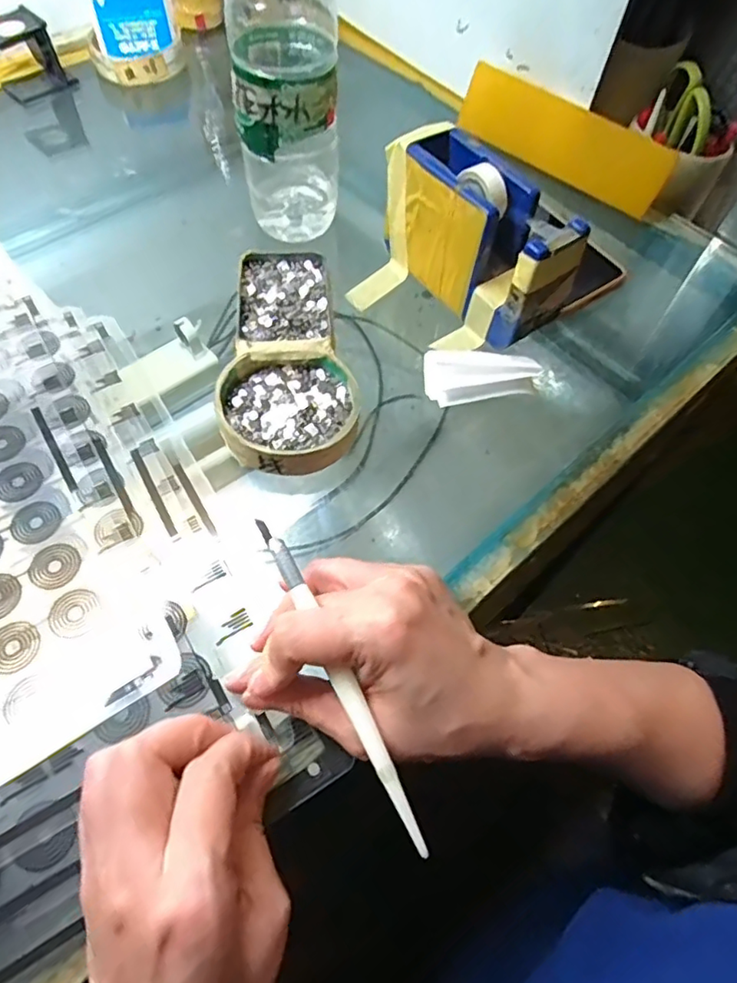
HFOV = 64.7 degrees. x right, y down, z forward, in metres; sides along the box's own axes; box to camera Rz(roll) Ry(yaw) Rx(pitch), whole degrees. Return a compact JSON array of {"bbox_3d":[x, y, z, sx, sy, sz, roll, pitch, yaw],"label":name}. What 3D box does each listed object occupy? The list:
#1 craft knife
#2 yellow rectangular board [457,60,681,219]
[{"bbox_3d":[-0.012,0.075,0.241,0.008,0.004,0.146,-25,75,-15],"label":"craft knife"},{"bbox_3d":[0.157,-0.292,0.477,0.182,0.051,0.022,41,54,19],"label":"yellow rectangular board"}]

